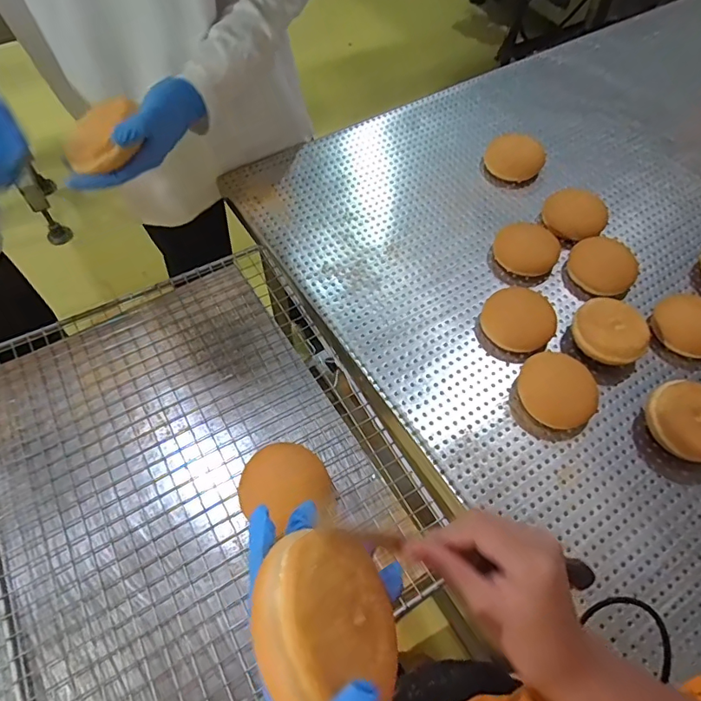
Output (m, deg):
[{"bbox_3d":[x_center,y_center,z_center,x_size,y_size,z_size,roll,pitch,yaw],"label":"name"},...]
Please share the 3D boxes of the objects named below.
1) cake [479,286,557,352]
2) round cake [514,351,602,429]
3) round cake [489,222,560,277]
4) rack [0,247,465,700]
[{"bbox_3d":[0.234,-0.042,0.689,0.097,0.037,0.092,1,57,-1],"label":"cake"},{"bbox_3d":[0.265,0.051,0.632,0.090,0.031,0.099,1,57,-1],"label":"round cake"},{"bbox_3d":[0.276,-0.157,0.769,0.098,0.034,0.080,10,58,5],"label":"round cake"},{"bbox_3d":[-0.361,0.213,0.520,0.827,0.026,0.510,-27,62,-18],"label":"rack"}]

